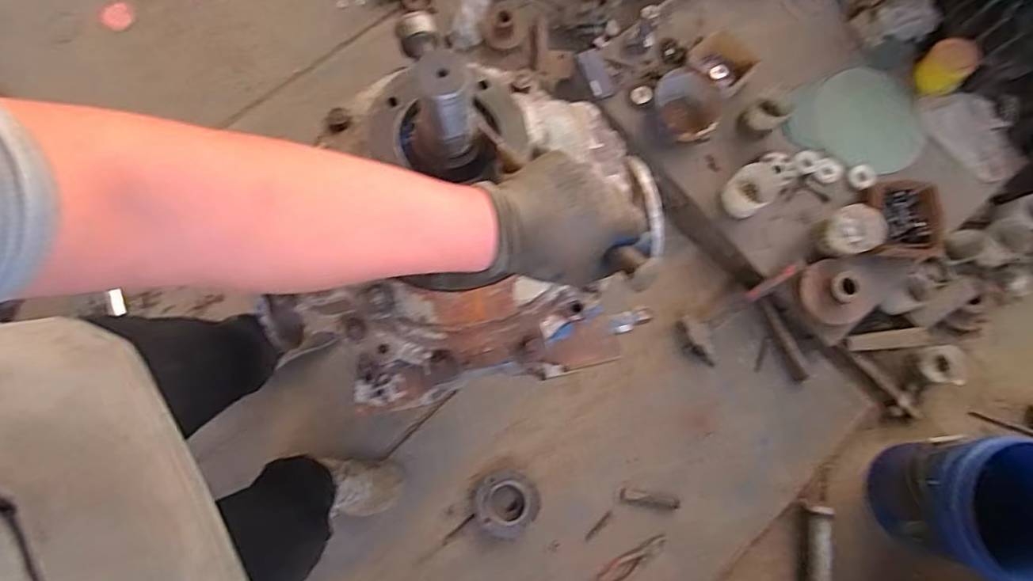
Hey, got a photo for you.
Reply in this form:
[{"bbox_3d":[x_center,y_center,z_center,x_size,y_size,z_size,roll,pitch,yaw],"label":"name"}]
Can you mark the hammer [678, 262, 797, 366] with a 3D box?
[{"bbox_3d":[0.567,0.059,1.369,0.324,0.087,0.134,-30,81,-6],"label":"hammer"}]

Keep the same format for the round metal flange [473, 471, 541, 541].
[{"bbox_3d":[-0.024,0.502,1.303,0.153,0.043,0.144,0,79,-1],"label":"round metal flange"}]

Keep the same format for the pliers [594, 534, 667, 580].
[{"bbox_3d":[0.273,0.637,1.295,0.189,0.011,0.051,-34,81,-7],"label":"pliers"}]

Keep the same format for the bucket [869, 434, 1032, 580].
[{"bbox_3d":[1.019,0.472,1.205,0.312,0.279,0.289,0,79,-1],"label":"bucket"}]

